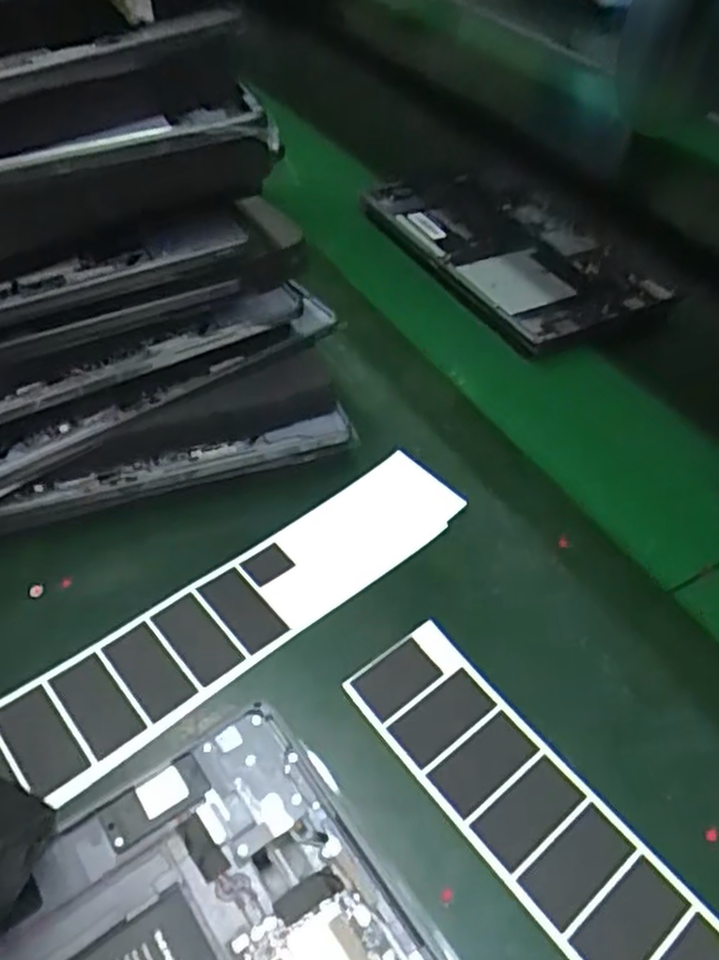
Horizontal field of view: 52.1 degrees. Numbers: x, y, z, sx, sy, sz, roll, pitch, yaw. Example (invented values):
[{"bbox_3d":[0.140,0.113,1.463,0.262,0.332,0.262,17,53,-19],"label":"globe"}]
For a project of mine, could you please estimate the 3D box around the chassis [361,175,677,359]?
[{"bbox_3d":[0.131,-0.204,0.648,0.163,0.020,0.261,-24,53,-24],"label":"chassis"}]

